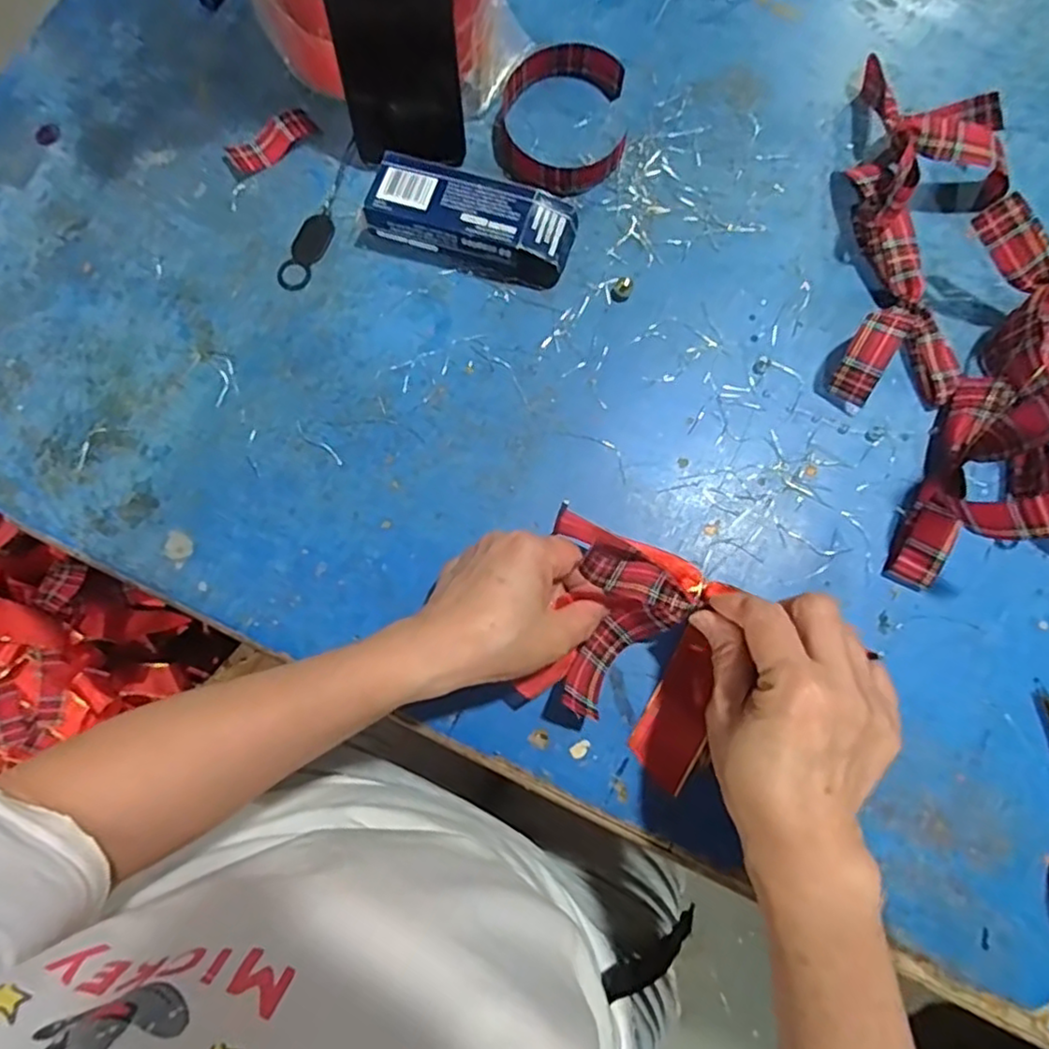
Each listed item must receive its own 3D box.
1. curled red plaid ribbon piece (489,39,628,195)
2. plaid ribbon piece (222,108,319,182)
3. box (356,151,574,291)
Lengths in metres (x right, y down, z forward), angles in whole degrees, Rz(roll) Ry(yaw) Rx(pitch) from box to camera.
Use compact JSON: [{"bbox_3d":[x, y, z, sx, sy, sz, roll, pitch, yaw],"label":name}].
[{"bbox_3d":[0.025,-0.297,0.493,0.095,0.023,0.113,0,78,1],"label":"curled red plaid ribbon piece"},{"bbox_3d":[-0.190,-0.285,0.501,0.071,0.005,0.030,-35,79,-6],"label":"plaid ribbon piece"},{"bbox_3d":[-0.040,-0.214,0.469,0.144,0.036,0.057,16,79,5],"label":"box"}]

